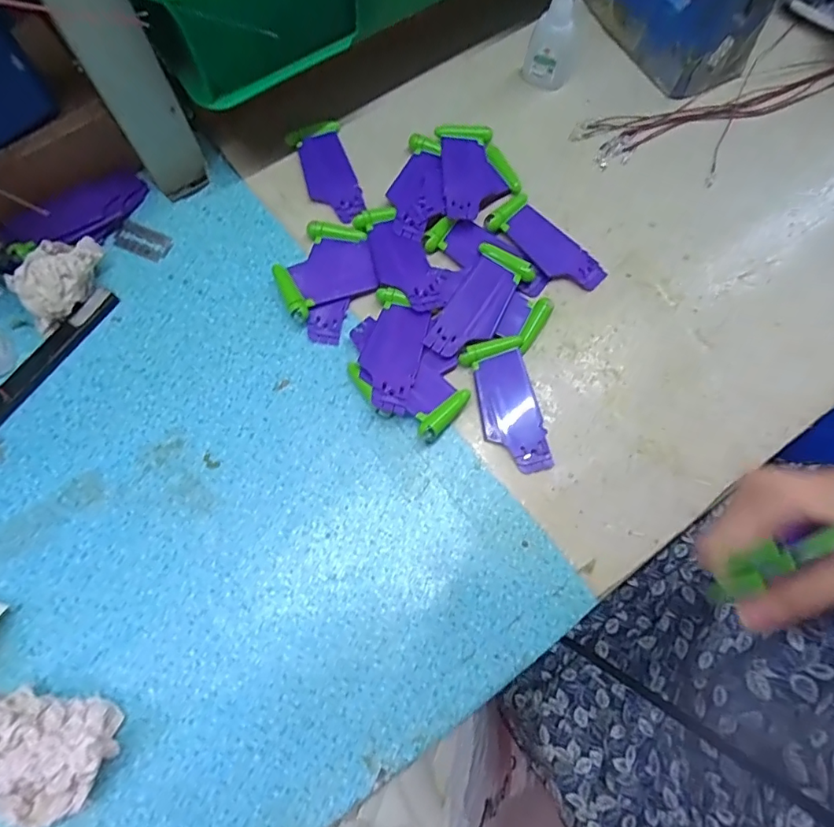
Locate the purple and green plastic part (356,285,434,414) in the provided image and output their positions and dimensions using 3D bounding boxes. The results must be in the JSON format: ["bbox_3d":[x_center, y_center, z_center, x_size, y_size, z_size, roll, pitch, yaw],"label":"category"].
[{"bbox_3d":[-0.016,-0.043,0.343,0.038,0.009,0.085,13,72,2],"label":"purple and green plastic part"}]

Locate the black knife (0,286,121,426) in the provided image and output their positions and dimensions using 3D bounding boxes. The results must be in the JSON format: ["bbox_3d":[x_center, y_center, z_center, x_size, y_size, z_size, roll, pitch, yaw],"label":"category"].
[{"bbox_3d":[-0.260,-0.020,0.341,0.019,0.015,0.162,32,74,8],"label":"black knife"}]

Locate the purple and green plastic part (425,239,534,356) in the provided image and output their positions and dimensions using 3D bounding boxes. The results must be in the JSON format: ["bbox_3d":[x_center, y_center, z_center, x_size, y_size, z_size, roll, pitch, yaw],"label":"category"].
[{"bbox_3d":[0.043,-0.074,0.354,0.040,0.009,0.086,28,73,7],"label":"purple and green plastic part"}]

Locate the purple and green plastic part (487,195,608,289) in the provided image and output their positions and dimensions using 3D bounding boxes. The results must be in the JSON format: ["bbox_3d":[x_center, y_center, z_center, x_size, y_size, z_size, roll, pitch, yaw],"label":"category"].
[{"bbox_3d":[0.096,-0.123,0.380,0.089,0.014,0.039,43,75,11],"label":"purple and green plastic part"}]

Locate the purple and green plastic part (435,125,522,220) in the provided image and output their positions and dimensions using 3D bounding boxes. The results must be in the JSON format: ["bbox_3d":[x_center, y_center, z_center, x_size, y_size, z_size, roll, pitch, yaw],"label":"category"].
[{"bbox_3d":[0.047,-0.181,0.391,0.056,0.008,0.083,-4,72,-4],"label":"purple and green plastic part"}]

